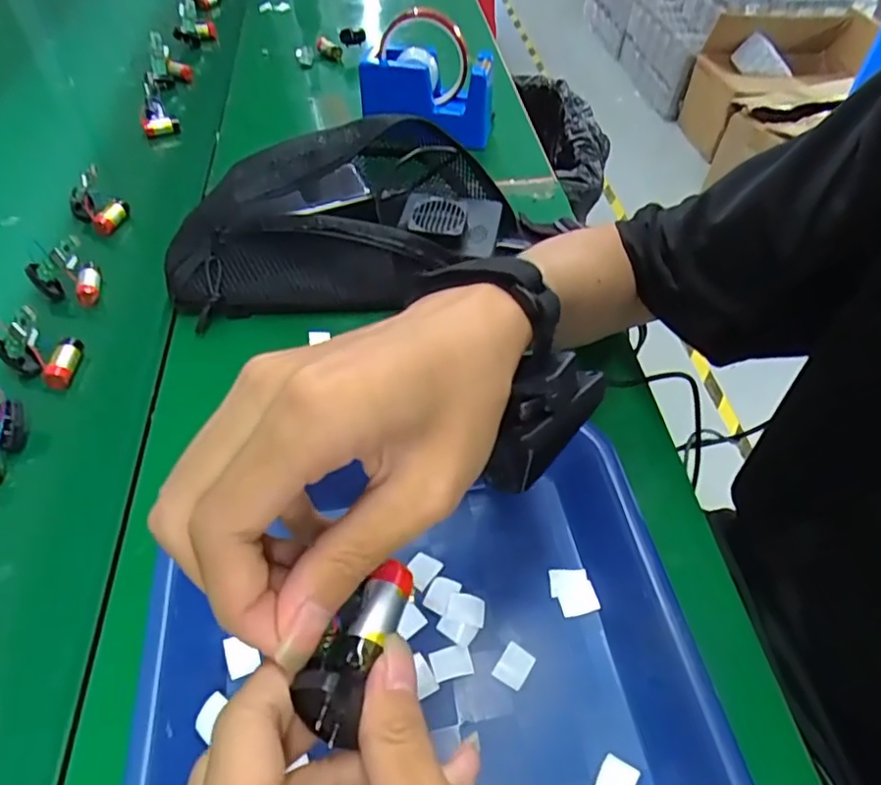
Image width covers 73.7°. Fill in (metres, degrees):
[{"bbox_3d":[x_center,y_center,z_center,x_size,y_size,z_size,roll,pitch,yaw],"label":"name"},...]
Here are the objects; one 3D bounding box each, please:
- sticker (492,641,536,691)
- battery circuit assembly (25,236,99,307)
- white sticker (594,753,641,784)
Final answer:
[{"bbox_3d":[0.037,0.137,0.294,0.016,0.004,0.019,26,48,22],"label":"sticker"},{"bbox_3d":[-0.293,-0.090,0.461,0.044,0.052,0.033,-32,55,-25],"label":"battery circuit assembly"},{"bbox_3d":[0.079,0.175,0.263,0.016,0.004,0.019,25,53,22],"label":"white sticker"}]

